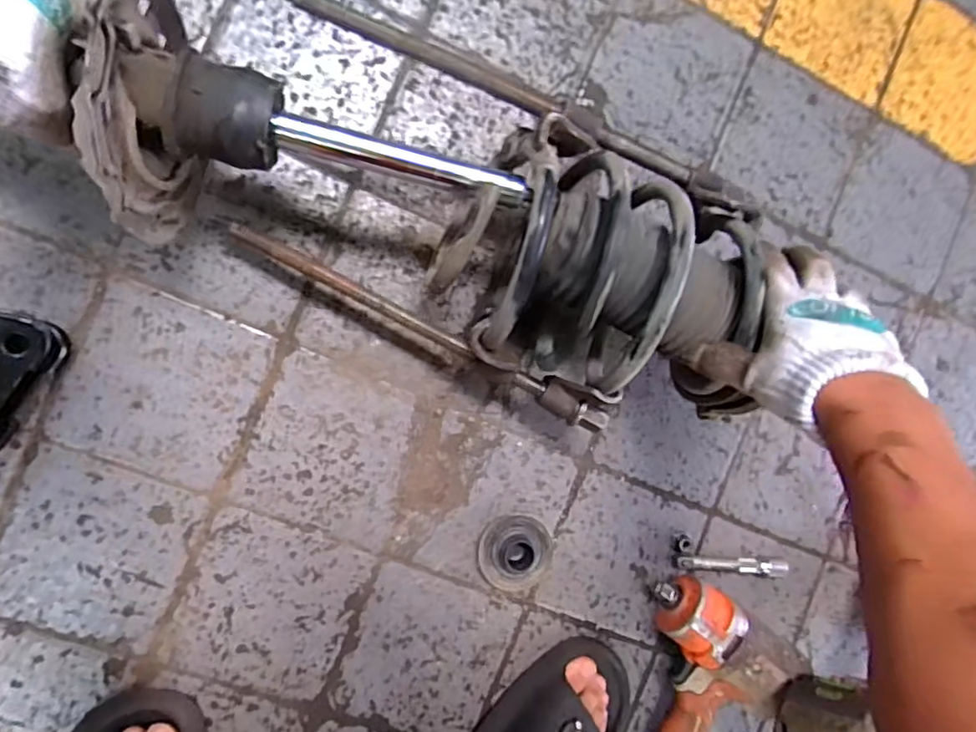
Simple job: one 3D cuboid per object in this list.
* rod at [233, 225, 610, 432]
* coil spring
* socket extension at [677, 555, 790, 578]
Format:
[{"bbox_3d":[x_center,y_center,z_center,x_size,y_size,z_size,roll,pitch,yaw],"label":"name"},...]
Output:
[{"bbox_3d":[-0.048,-0.031,0.504,0.339,0.027,0.023,29,86,-11],"label":"rod"},{"bbox_3d":[0.084,-0.063,0.502,0.241,0.175,0.167,8,94,-9],"label":"coil spring"},{"bbox_3d":[0.254,0.208,0.624,0.119,0.022,0.021,6,91,-11],"label":"socket extension"}]

